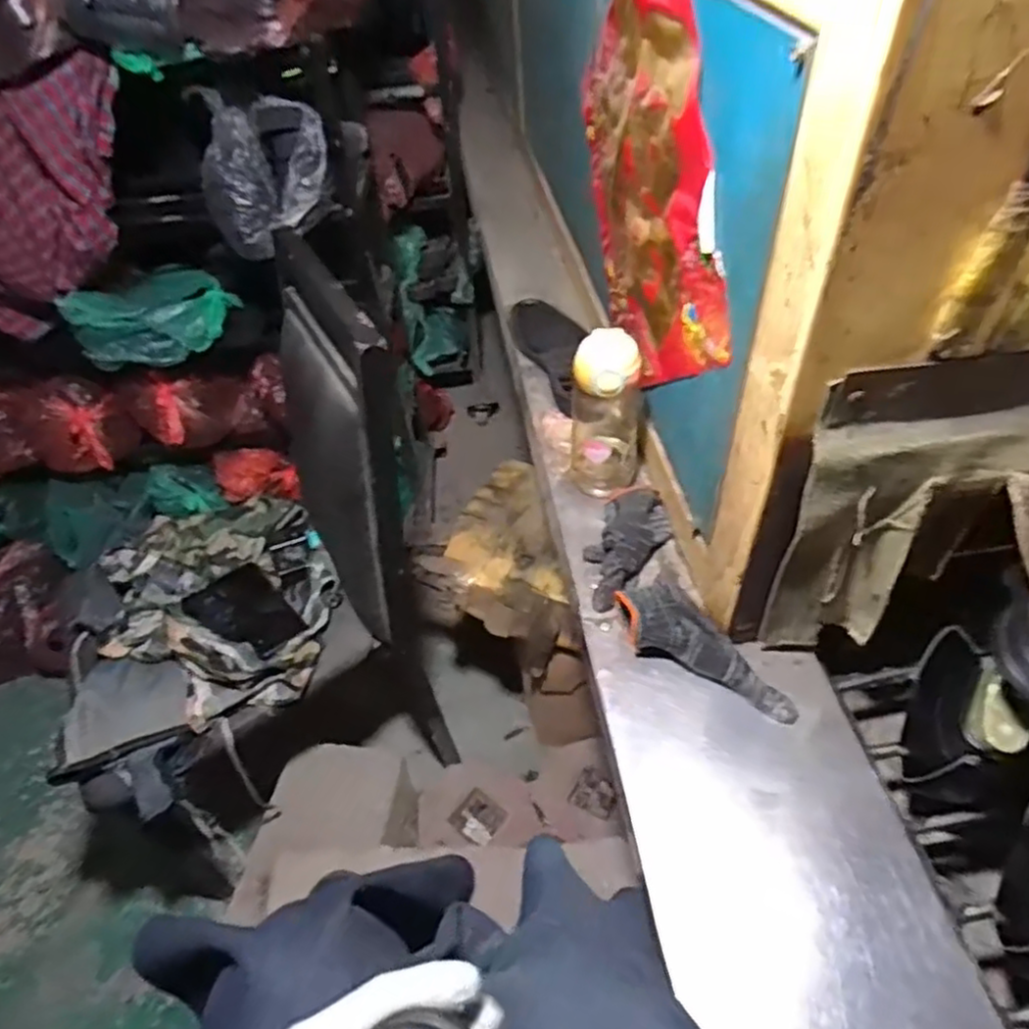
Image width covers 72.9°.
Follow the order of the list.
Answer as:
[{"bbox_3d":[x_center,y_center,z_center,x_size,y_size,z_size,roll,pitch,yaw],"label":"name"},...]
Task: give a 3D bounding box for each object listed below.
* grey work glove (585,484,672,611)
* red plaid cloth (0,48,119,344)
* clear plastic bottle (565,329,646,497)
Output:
[{"bbox_3d":[0.115,0.032,0.741,0.076,0.030,0.156,17,50,21],"label":"grey work glove"},{"bbox_3d":[-0.752,-0.444,1.048,0.540,0.232,0.162,-26,34,36],"label":"red plaid cloth"},{"bbox_3d":[0.103,-0.102,0.778,0.081,0.204,0.096,2,47,9],"label":"clear plastic bottle"}]

